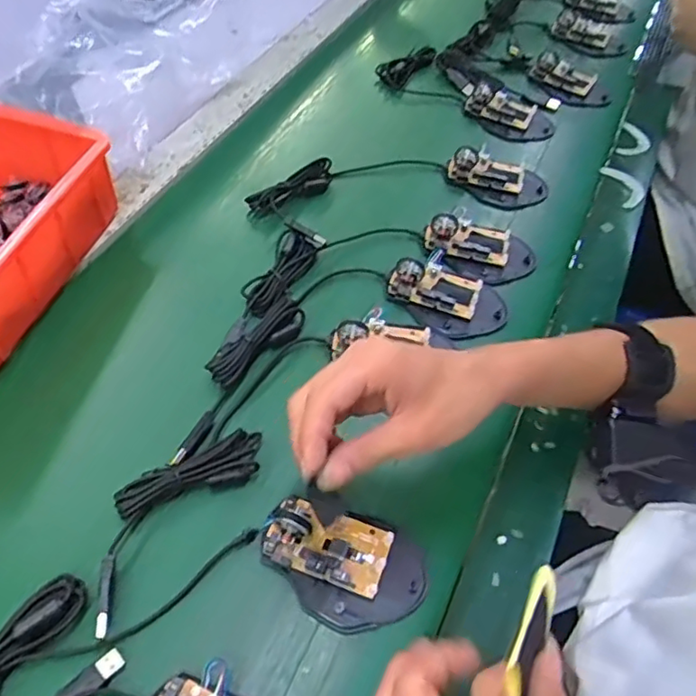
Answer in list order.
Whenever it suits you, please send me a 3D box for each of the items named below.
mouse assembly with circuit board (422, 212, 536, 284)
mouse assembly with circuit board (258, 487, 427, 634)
[{"bbox_3d":[0.127,-0.100,0.577,0.105,0.029,0.062,15,53,8],"label":"mouse assembly with circuit board"},{"bbox_3d":[-0.003,0.133,0.387,0.104,0.033,0.071,26,55,16],"label":"mouse assembly with circuit board"}]

